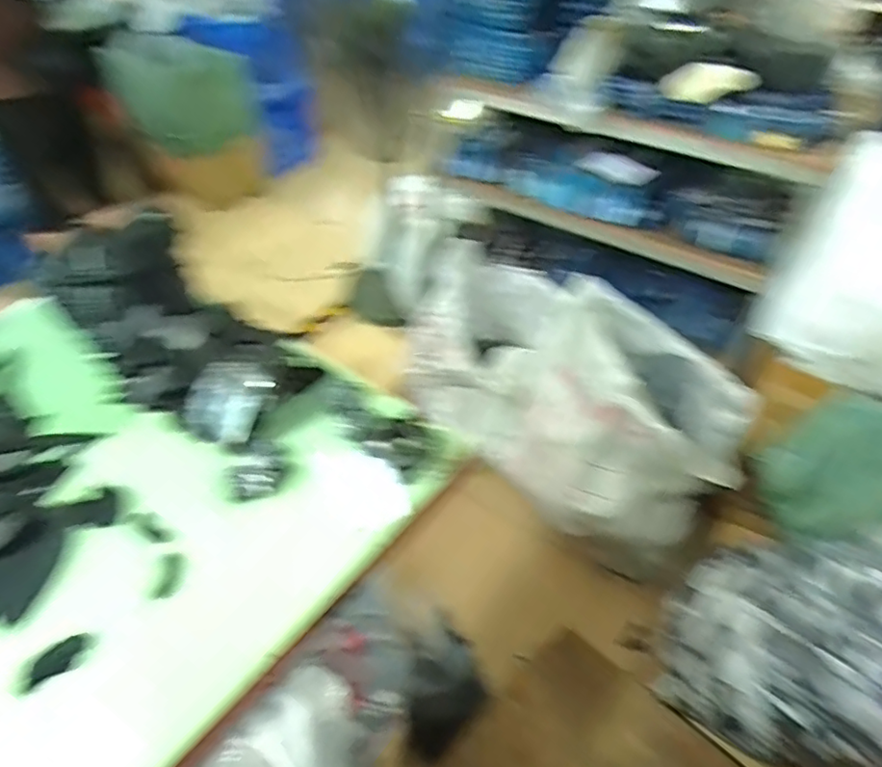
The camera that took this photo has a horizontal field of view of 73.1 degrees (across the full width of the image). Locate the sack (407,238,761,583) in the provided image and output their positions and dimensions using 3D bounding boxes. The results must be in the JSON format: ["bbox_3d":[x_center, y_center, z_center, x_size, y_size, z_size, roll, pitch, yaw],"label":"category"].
[{"bbox_3d":[0.355,0.018,1.747,0.965,0.506,0.520,29,54,23],"label":"sack"}]

